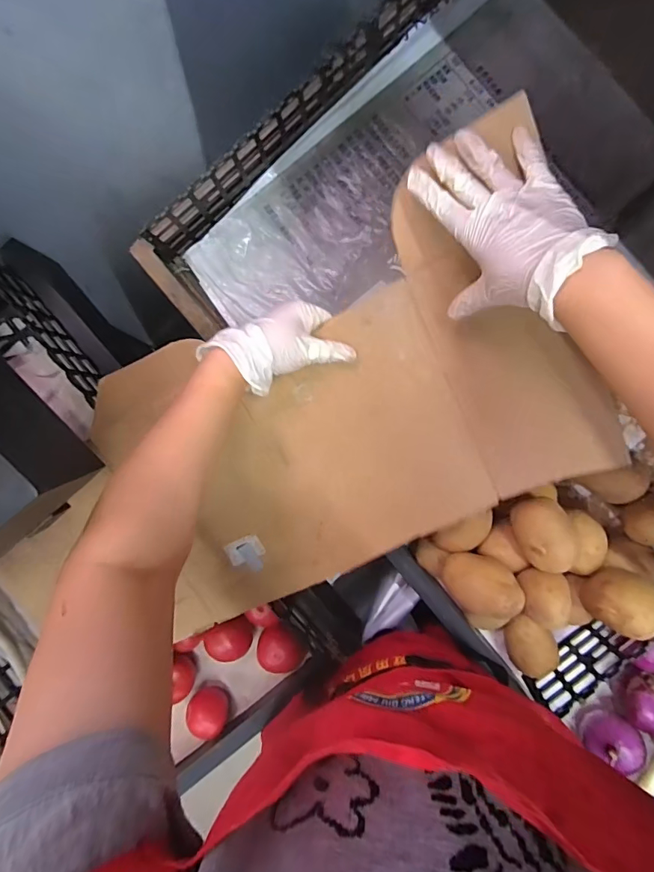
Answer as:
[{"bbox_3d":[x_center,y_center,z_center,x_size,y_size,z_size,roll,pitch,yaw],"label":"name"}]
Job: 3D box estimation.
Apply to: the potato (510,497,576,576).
[{"bbox_3d":[0.266,0.118,0.557,0.064,0.057,0.096,-32,87,1],"label":"potato"}]

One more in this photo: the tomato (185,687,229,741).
[{"bbox_3d":[-0.173,0.401,0.660,0.056,0.045,0.051,-1,88,2],"label":"tomato"}]

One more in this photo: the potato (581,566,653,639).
[{"bbox_3d":[0.358,0.198,0.548,0.067,0.071,0.068,0,88,2],"label":"potato"}]

